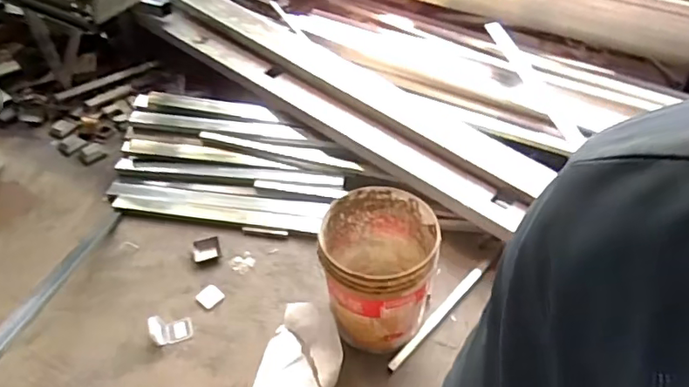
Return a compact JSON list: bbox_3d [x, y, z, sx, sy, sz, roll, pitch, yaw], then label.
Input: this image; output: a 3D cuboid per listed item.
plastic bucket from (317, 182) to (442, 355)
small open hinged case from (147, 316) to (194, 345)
[{"bbox_3d":[0.098,0.217,1.525,0.289,0.366,0.297,-1,46,1],"label":"plastic bucket"},{"bbox_3d":[-0.503,0.393,1.635,0.113,0.057,0.082,-16,47,-13],"label":"small open hinged case"}]

